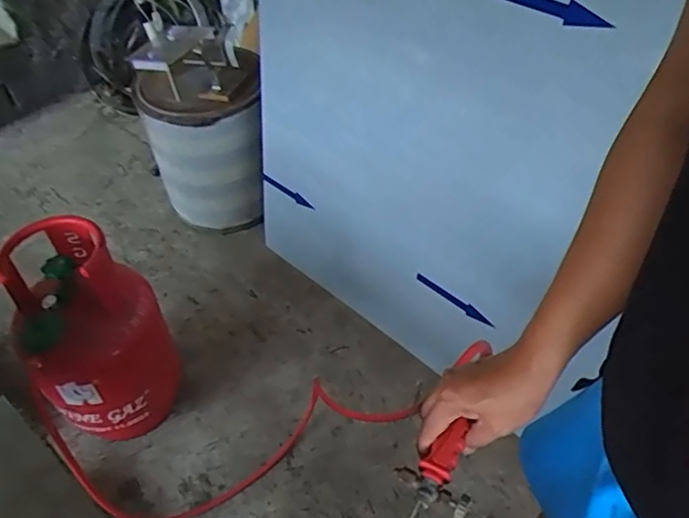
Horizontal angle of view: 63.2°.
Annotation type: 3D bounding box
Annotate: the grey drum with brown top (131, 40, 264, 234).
[{"bbox_3d":[-0.429,-0.352,1.788,0.361,0.530,0.334,-9,48,-9],"label":"grey drum with brown top"}]

